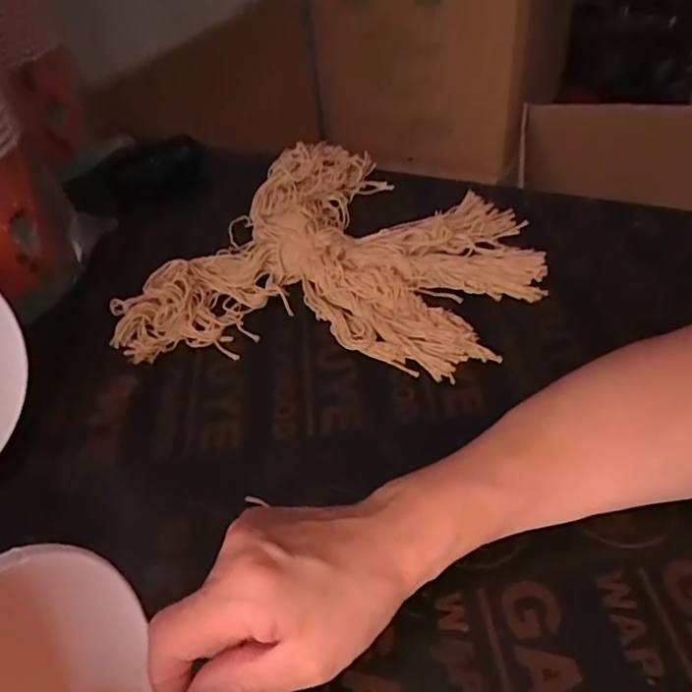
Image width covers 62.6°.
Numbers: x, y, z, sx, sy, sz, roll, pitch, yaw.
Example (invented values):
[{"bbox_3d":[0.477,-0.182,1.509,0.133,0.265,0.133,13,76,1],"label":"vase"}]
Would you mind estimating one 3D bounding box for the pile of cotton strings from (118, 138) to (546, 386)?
[{"bbox_3d":[-0.002,-0.097,0.504,0.325,0.032,0.283,4,45,11],"label":"pile of cotton strings"}]

